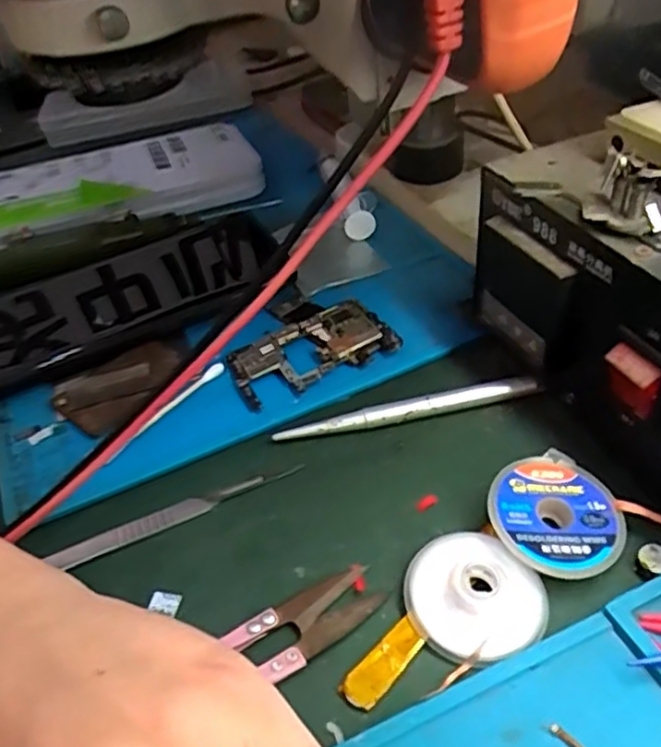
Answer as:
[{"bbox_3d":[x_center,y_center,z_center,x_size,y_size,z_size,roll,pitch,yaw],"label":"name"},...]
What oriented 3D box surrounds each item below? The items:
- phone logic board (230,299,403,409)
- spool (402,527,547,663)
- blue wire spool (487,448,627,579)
[{"bbox_3d":[-0.009,-0.011,0.312,0.075,0.005,0.040,-25,48,-13],"label":"phone logic board"},{"bbox_3d":[0.046,0.071,0.215,0.039,0.009,0.041,-4,41,4],"label":"spool"},{"bbox_3d":[0.078,0.049,0.230,0.043,0.012,0.043,-4,41,4],"label":"blue wire spool"}]

